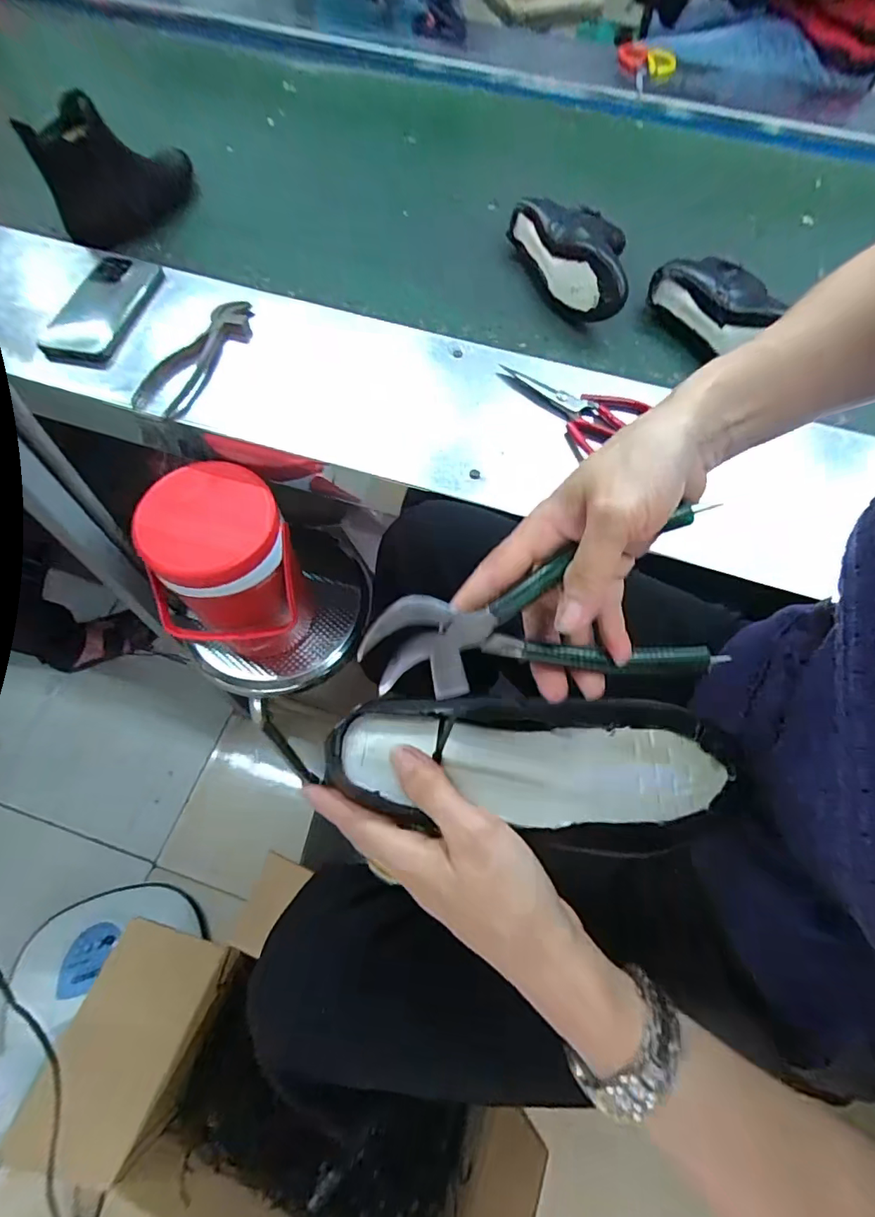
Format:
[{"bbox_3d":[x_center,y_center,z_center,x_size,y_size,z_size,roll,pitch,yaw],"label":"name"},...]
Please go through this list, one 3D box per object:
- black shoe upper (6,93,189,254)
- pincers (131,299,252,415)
[{"bbox_3d":[-0.440,-0.618,0.716,0.069,0.161,0.242,10,64,2],"label":"black shoe upper"},{"bbox_3d":[-0.274,-0.288,0.583,0.065,0.028,0.182,25,65,9],"label":"pincers"}]

